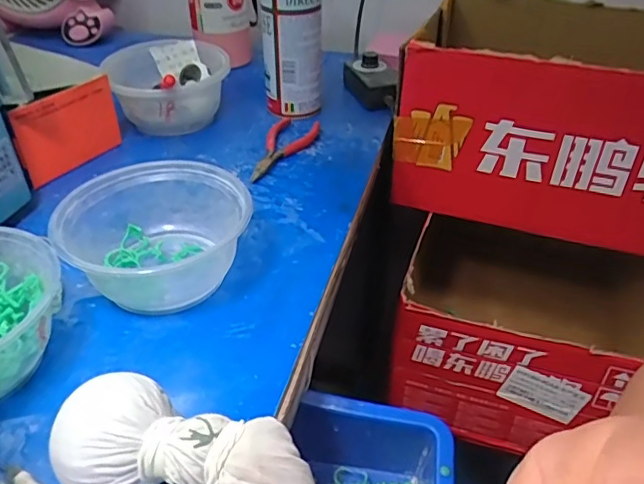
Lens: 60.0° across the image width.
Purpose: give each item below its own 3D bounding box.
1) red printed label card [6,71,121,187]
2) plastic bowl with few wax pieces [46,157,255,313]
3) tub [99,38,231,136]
[{"bbox_3d":[-0.240,-0.109,0.537,0.008,0.074,0.108,18,40,21],"label":"red printed label card"},{"bbox_3d":[-0.123,-0.005,0.415,0.135,0.058,0.112,-16,40,-21],"label":"plastic bowl with few wax pieces"},{"bbox_3d":[-0.172,-0.167,0.621,0.120,0.074,0.127,13,38,15],"label":"tub"}]

